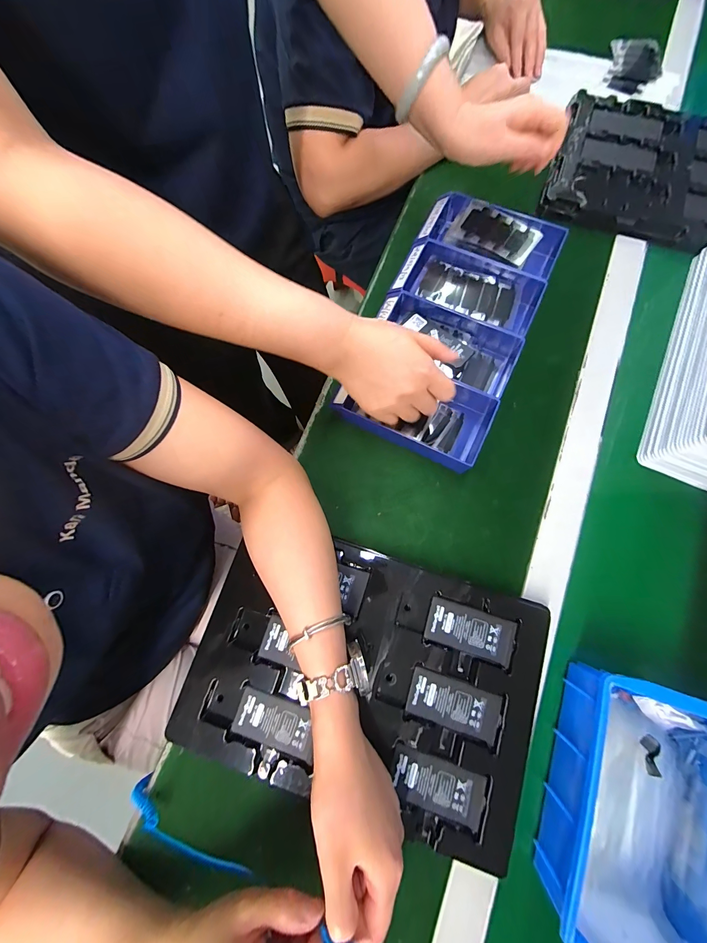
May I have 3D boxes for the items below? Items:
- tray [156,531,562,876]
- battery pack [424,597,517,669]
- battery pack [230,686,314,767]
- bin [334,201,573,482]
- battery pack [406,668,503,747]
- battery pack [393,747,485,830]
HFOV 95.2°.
[{"bbox_3d":[0.009,0.206,0.331,0.332,0.032,0.233,15,78,6],"label":"tray"},{"bbox_3d":[0.118,0.163,0.329,0.087,0.004,0.044,15,78,6],"label":"battery pack"},{"bbox_3d":[-0.077,0.247,0.318,0.080,0.006,0.044,17,78,7],"label":"battery pack"},{"bbox_3d":[0.126,-0.186,0.414,0.177,0.047,0.348,24,79,8],"label":"bin"},{"bbox_3d":[0.097,0.227,0.313,0.087,0.005,0.043,14,78,6],"label":"battery pack"},{"bbox_3d":[0.078,0.292,0.296,0.082,0.004,0.041,15,78,6],"label":"battery pack"}]

